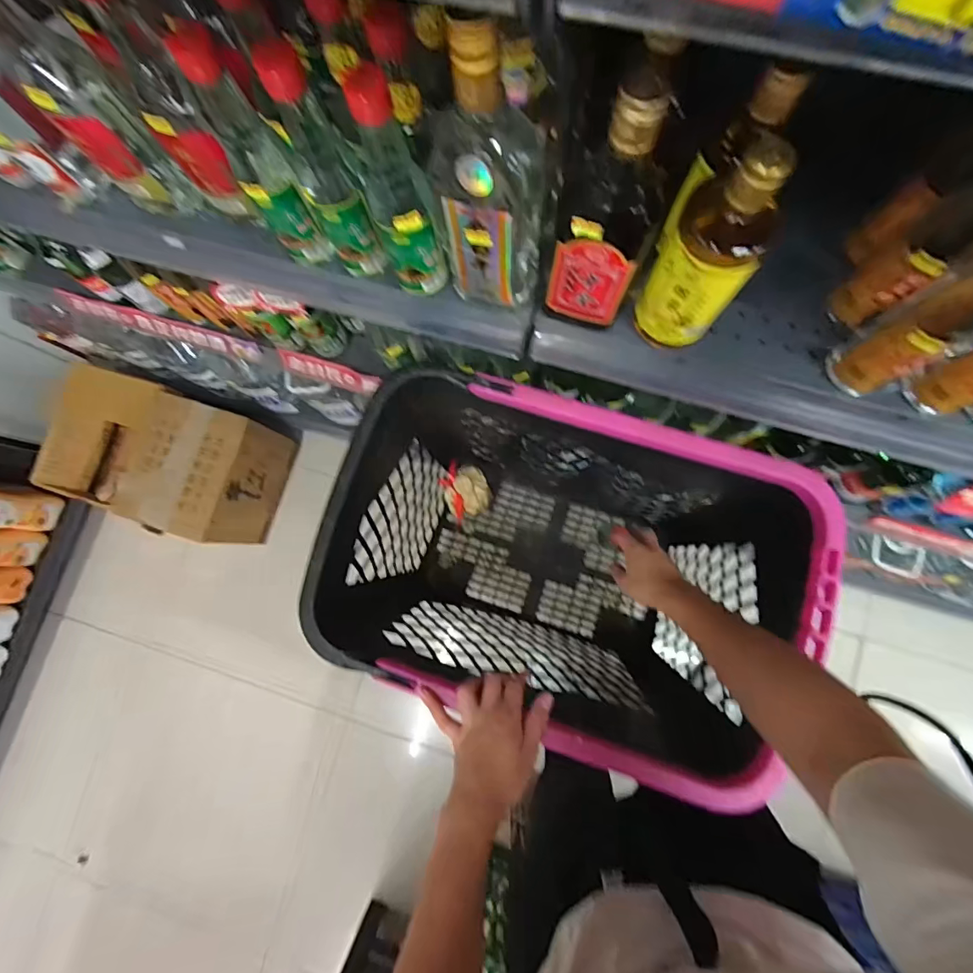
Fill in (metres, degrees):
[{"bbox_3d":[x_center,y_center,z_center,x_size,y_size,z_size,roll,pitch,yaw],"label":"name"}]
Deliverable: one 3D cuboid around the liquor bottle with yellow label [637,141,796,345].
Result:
[{"bbox_3d":[0.177,-0.183,0.375,0.072,0.176,0.064,34,85,7],"label":"liquor bottle with yellow label"}]

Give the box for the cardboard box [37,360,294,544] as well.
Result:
[{"bbox_3d":[-0.769,-0.066,1.157,0.441,0.265,0.289,18,83,6],"label":"cardboard box"}]

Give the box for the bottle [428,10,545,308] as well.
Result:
[{"bbox_3d":[0.004,-0.226,0.365,0.071,0.234,0.050,17,83,6],"label":"bottle"}]

